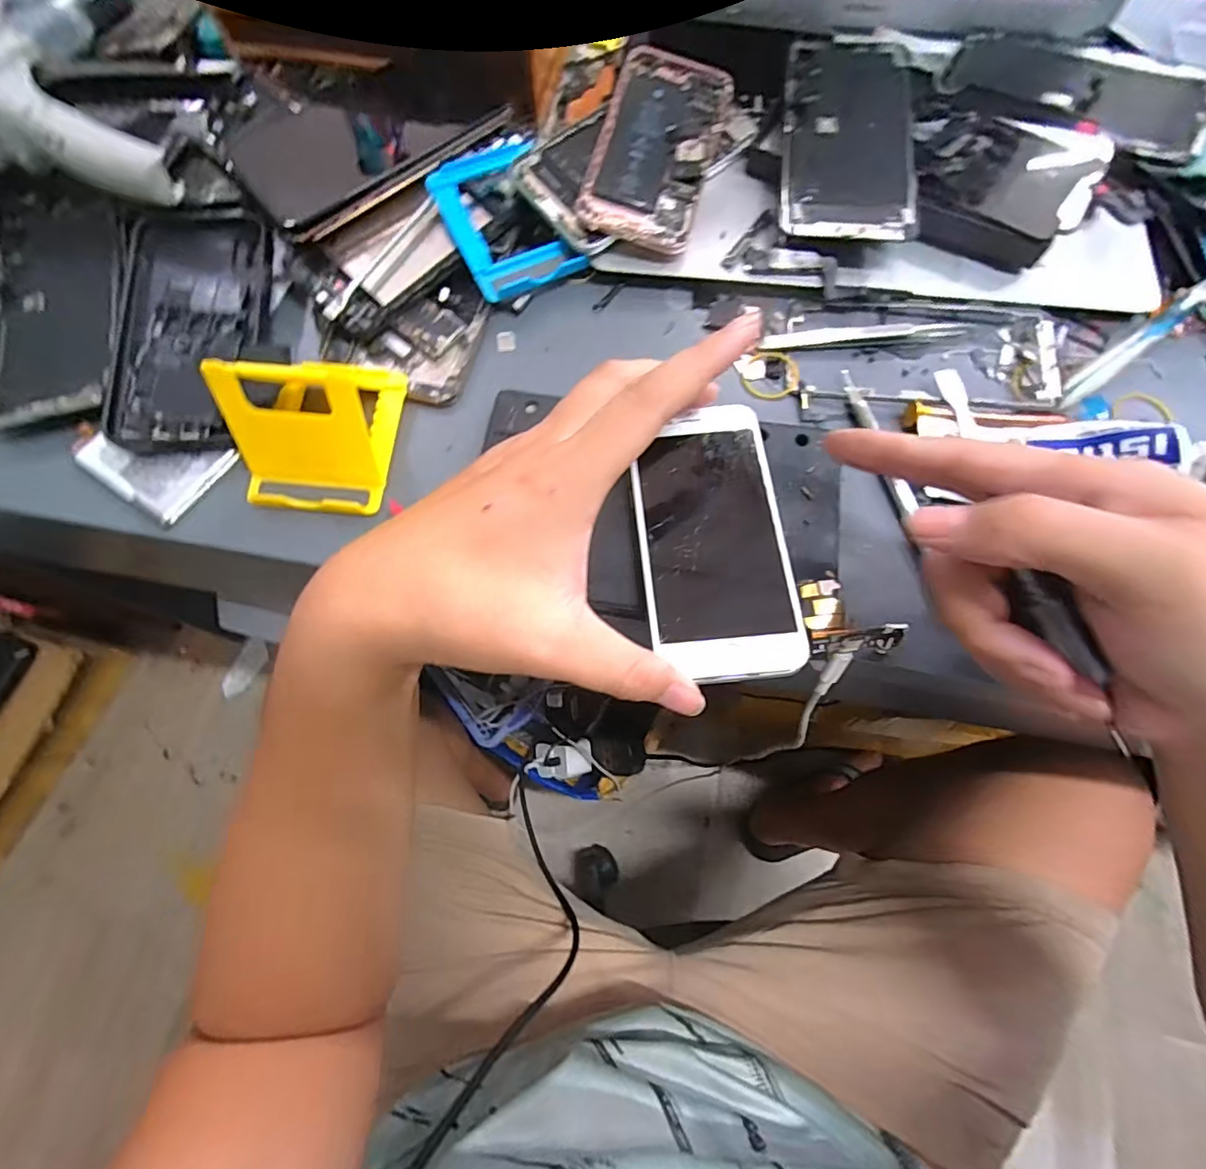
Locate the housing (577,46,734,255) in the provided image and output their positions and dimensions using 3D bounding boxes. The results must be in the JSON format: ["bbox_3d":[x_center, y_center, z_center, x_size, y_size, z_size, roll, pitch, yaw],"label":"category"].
[{"bbox_3d":[0.033,-0.264,0.324,0.066,0.011,0.138,15,78,-2],"label":"housing"}]

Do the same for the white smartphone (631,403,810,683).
[{"bbox_3d":[0.050,-0.023,0.250,0.065,0.006,0.132,-5,71,-1],"label":"white smartphone"}]

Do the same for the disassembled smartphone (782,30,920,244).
[{"bbox_3d":[0.145,-0.269,0.321,0.073,0.010,0.153,5,76,4],"label":"disassembled smartphone"}]

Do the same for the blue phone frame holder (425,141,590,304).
[{"bbox_3d":[-0.058,-0.214,0.321,0.065,0.012,0.089,-25,87,-9],"label":"blue phone frame holder"}]

